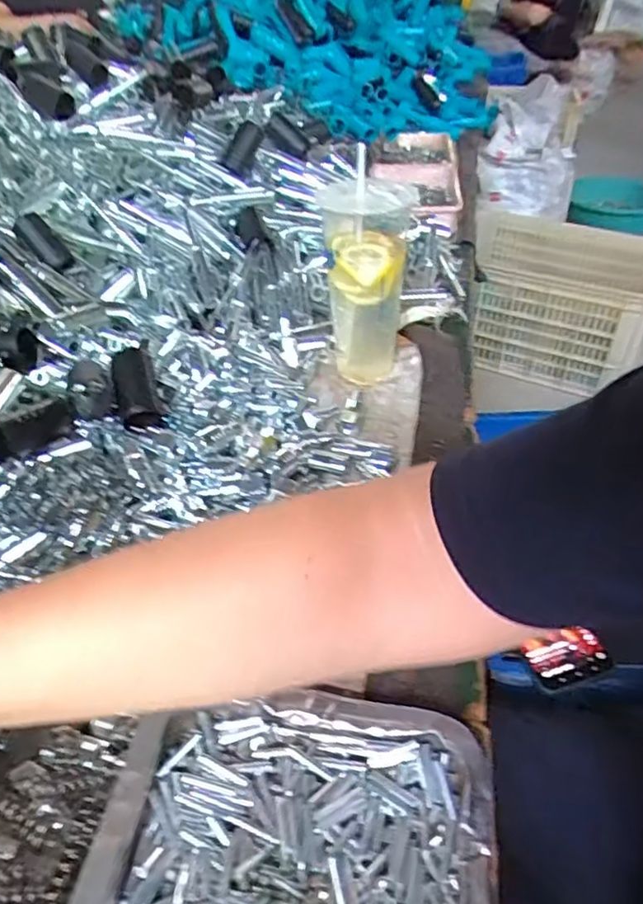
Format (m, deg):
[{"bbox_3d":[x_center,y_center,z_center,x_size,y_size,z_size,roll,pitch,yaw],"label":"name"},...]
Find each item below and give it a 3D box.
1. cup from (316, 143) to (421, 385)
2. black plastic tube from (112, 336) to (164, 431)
[{"bbox_3d":[0.041,-0.164,0.604,0.082,0.170,0.077,4,41,6],"label":"cup"},{"bbox_3d":[-0.147,-0.049,0.507,0.032,0.031,0.071,-9,77,-9],"label":"black plastic tube"}]

